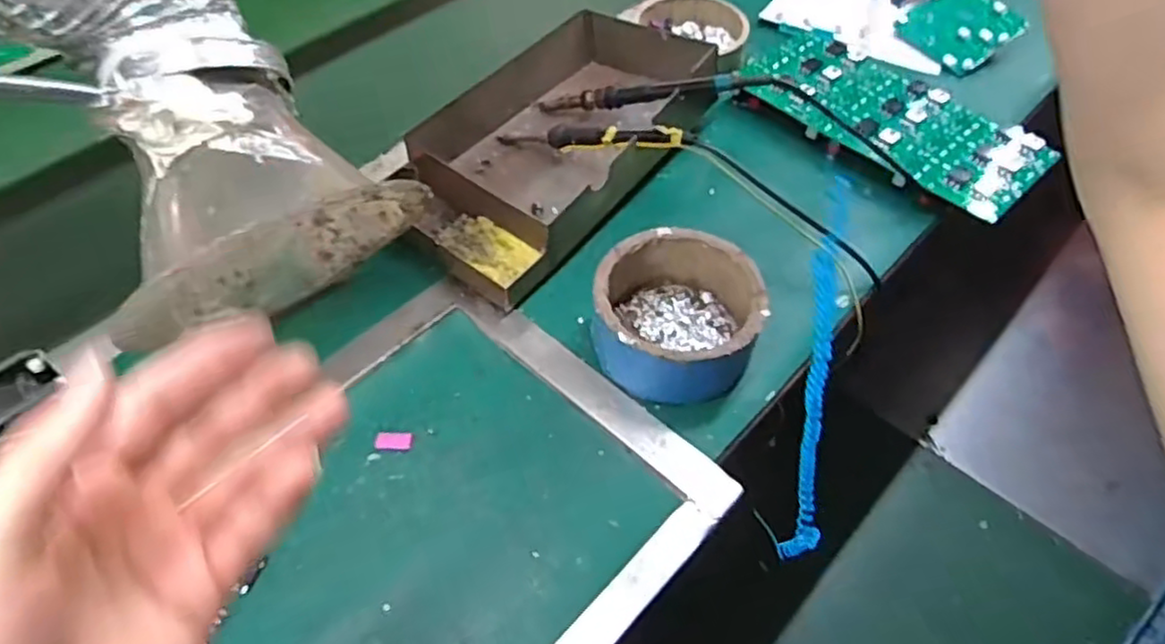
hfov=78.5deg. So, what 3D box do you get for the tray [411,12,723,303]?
[{"bbox_3d":[-0.028,-0.162,0.654,0.171,0.064,0.351,28,58,21],"label":"tray"}]

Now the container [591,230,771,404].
[{"bbox_3d":[0.069,-0.004,0.533,0.120,0.062,0.120,21,56,16],"label":"container"}]

